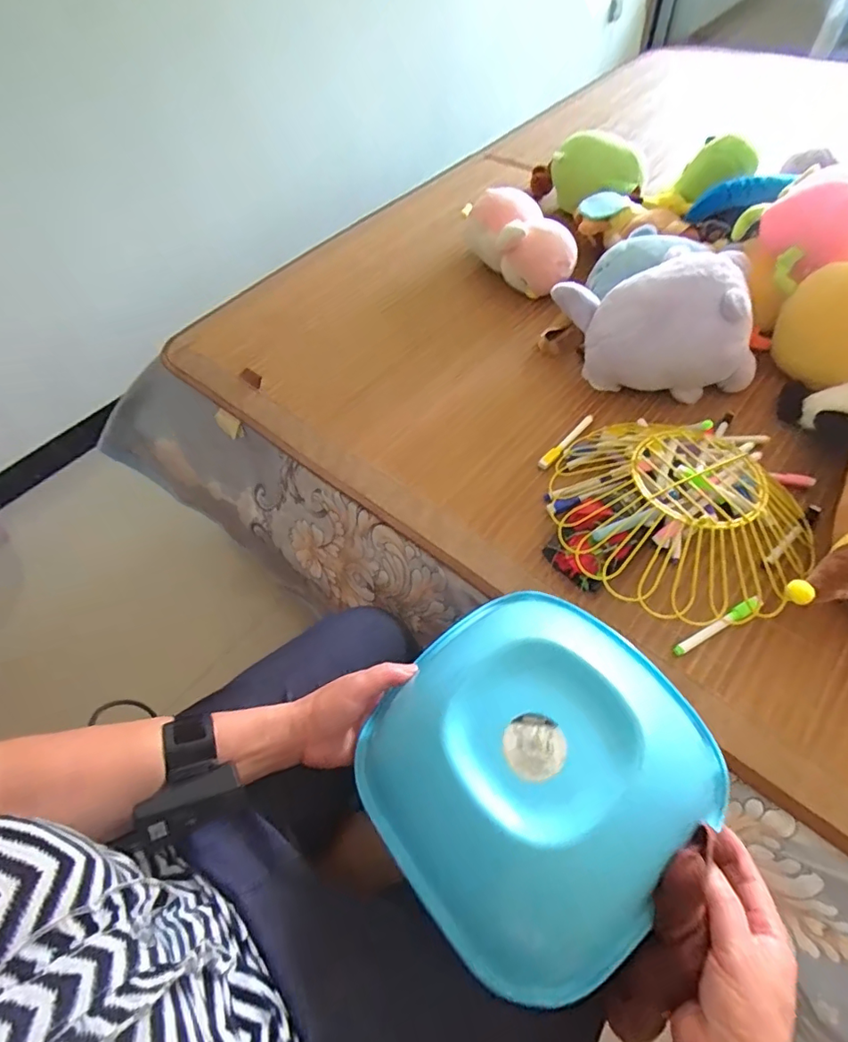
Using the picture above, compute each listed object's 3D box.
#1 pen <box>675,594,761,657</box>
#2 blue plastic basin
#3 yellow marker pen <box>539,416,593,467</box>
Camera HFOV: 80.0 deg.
[{"bbox_3d":[0.302,0.107,0.519,0.110,0.010,0.013,-26,59,-12],"label":"pen"},{"bbox_3d":[0.076,0.179,0.389,0.247,0.116,0.252,-37,62,-18],"label":"blue plastic basin"},{"bbox_3d":[0.189,-0.105,0.663,0.015,0.013,0.114,37,67,24],"label":"yellow marker pen"}]

